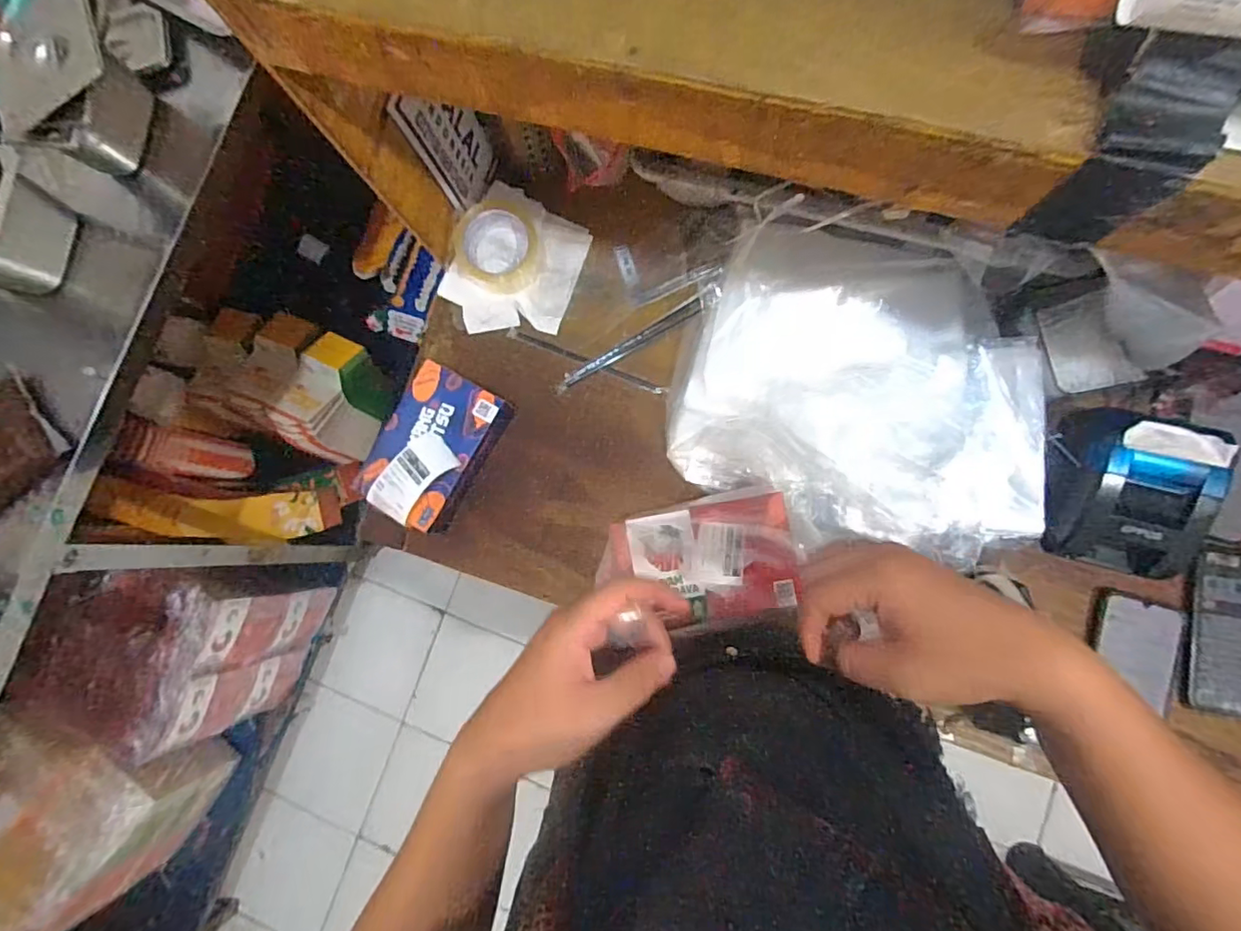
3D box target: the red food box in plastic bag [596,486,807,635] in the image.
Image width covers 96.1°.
[{"bbox_3d":[0.078,0.095,0.542,0.188,0.023,0.116,-14,81,4],"label":"red food box in plastic bag"}]

